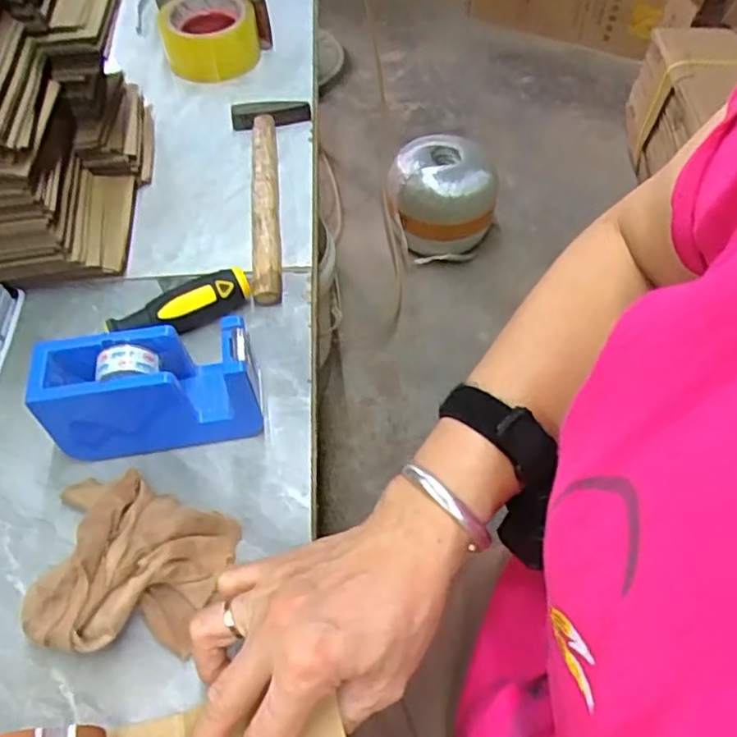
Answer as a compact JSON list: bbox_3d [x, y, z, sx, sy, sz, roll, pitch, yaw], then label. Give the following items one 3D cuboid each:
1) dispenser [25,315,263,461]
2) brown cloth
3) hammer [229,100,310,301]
[{"bbox_3d":[-0.140,0.016,0.415,0.133,0.077,0.043,-8,56,-5],"label":"dispenser"},{"bbox_3d":[-0.140,0.111,0.375,0.111,0.041,0.100,7,56,6],"label":"brown cloth"},{"bbox_3d":[-0.083,-0.152,0.565,0.069,0.026,0.237,-5,56,-2],"label":"hammer"}]

